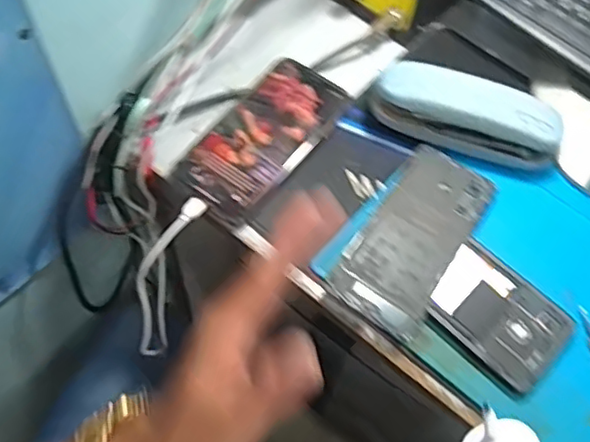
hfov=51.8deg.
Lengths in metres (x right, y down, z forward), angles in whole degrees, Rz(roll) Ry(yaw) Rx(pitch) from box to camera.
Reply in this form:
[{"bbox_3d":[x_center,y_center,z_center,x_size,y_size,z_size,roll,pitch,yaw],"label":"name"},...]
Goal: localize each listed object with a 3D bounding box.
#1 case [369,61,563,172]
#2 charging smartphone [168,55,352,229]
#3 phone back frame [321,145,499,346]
[{"bbox_3d":[0.146,-0.093,0.512,0.159,0.043,0.064,20,62,8],"label":"case"},{"bbox_3d":[-0.025,-0.072,0.512,0.079,0.013,0.162,32,64,14],"label":"charging smartphone"},{"bbox_3d":[0.093,0.010,0.472,0.072,0.005,0.158,30,64,13],"label":"phone back frame"}]

